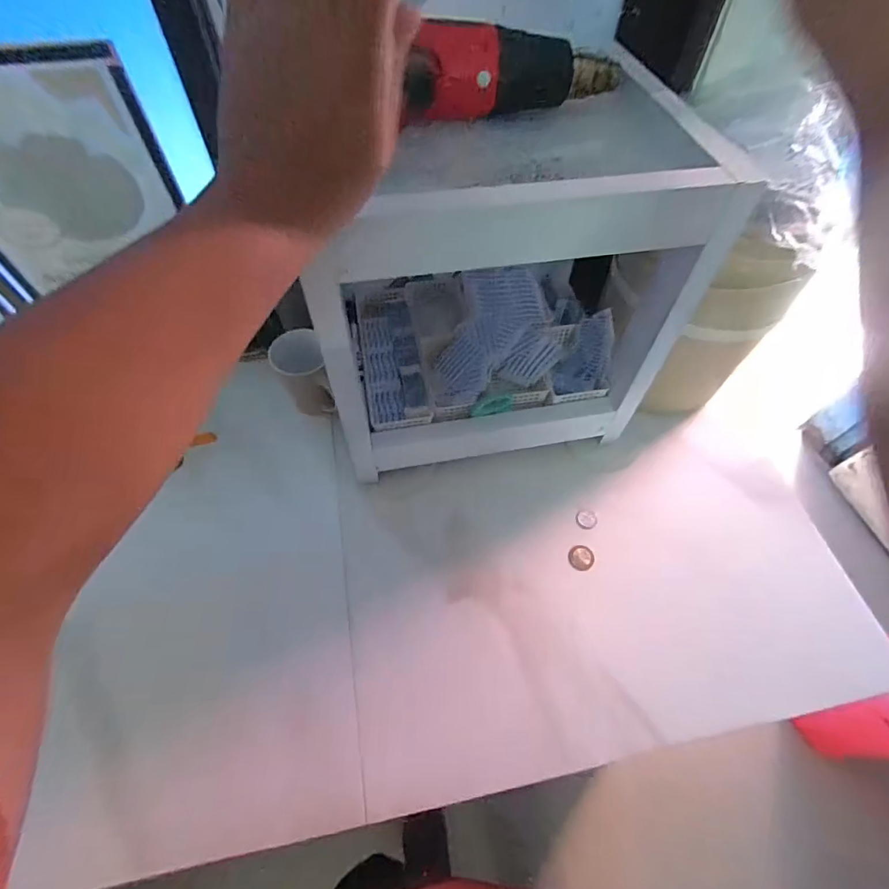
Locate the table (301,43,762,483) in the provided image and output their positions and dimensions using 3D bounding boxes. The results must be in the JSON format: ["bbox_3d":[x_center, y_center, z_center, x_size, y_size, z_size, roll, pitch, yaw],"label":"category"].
[{"bbox_3d":[0.049,-0.187,0.527,0.330,0.320,0.266,-8,58,-7],"label":"table"}]

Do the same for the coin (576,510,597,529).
[{"bbox_3d":[0.179,0.095,0.586,0.024,0.004,0.026,-2,52,18],"label":"coin"}]

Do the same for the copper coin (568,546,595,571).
[{"bbox_3d":[0.165,0.136,0.558,0.029,0.004,0.031,-2,54,18],"label":"copper coin"}]

